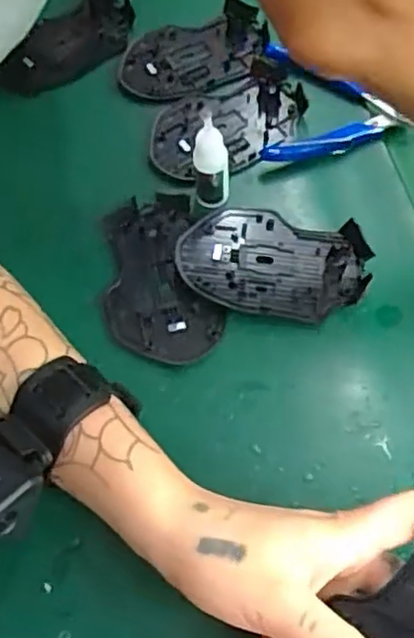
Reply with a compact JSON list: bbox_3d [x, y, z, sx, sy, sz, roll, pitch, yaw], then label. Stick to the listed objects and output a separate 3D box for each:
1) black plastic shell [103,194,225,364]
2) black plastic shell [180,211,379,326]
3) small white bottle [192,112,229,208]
[{"bbox_3d":[-0.033,-0.024,0.417,0.067,0.011,0.115,-14,63,-6],"label":"black plastic shell"},{"bbox_3d":[0.041,-0.034,0.416,0.116,0.019,0.074,7,62,6],"label":"black plastic shell"},{"bbox_3d":[0.002,-0.099,0.413,0.022,0.068,0.020,1,62,2],"label":"small white bottle"}]

